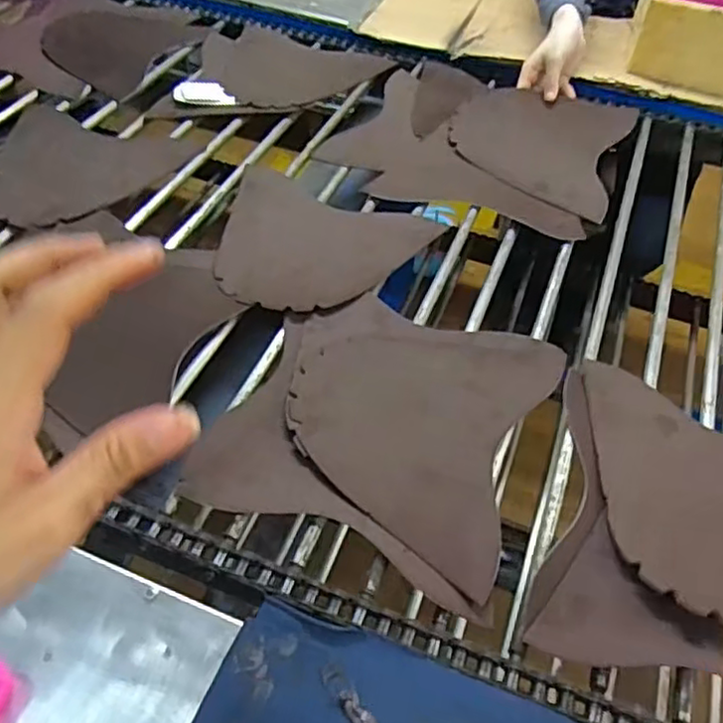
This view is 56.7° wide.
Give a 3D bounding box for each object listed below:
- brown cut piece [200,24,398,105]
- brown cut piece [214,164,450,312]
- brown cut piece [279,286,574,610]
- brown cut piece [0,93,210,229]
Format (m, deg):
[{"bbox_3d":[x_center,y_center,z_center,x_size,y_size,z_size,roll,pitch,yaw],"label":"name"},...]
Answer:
[{"bbox_3d":[-0.123,-0.435,0.999,0.282,0.011,0.206,22,53,14],"label":"brown cut piece"},{"bbox_3d":[-0.058,-0.127,0.744,0.232,0.005,0.207,20,49,10],"label":"brown cut piece"},{"bbox_3d":[0.040,0.044,0.602,0.226,0.009,0.255,20,53,13],"label":"brown cut piece"},{"bbox_3d":[-0.351,-0.238,0.818,0.226,0.013,0.227,12,51,7],"label":"brown cut piece"}]

